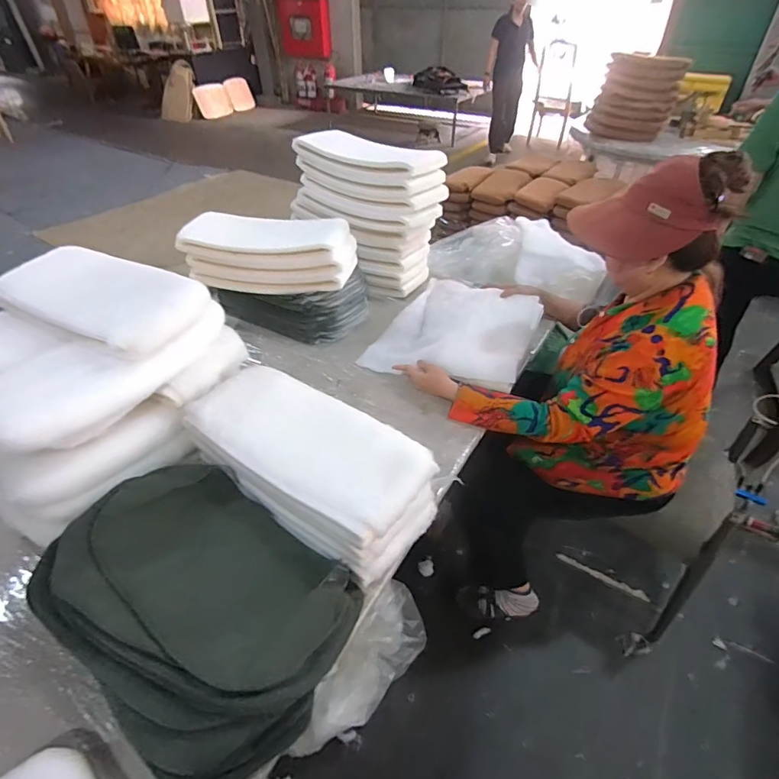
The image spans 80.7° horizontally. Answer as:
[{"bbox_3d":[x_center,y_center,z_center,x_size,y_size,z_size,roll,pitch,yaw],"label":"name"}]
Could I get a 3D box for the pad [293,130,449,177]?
[{"bbox_3d":[-0.064,-0.708,1.361,0.474,0.057,0.177,27,48,27],"label":"pad"}]

